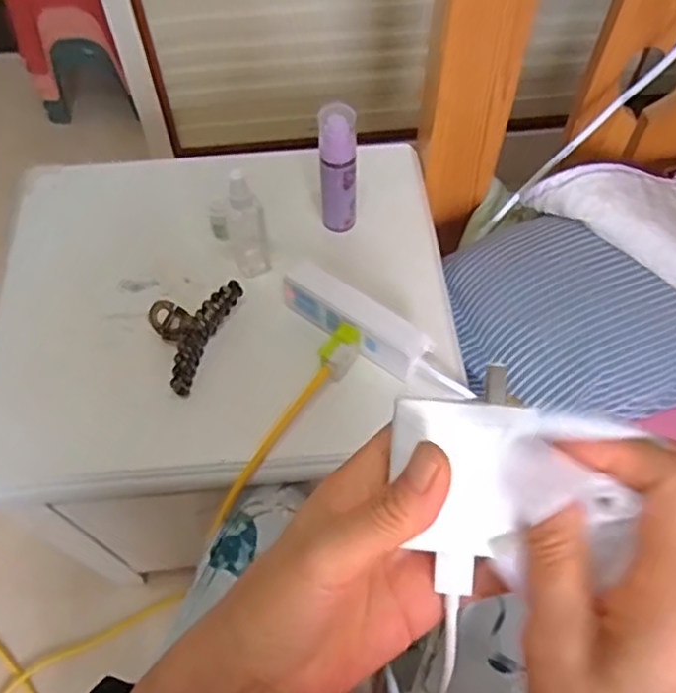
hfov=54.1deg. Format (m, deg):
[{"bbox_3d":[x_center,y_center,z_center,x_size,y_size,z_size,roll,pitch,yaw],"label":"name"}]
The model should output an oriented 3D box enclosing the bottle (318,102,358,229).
[{"bbox_3d":[0.000,-0.175,0.666,0.037,0.147,0.028,-1,60,1],"label":"bottle"}]

